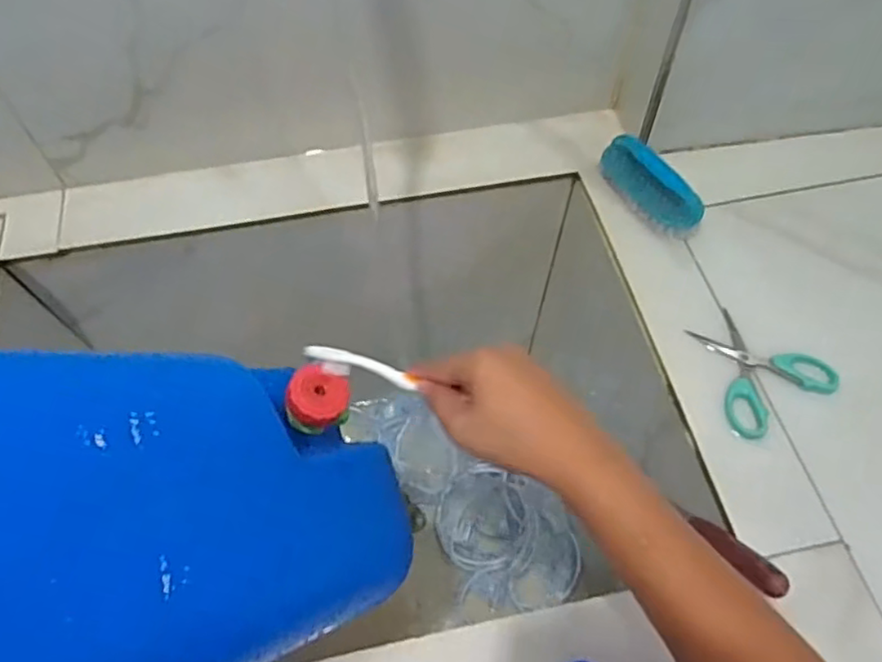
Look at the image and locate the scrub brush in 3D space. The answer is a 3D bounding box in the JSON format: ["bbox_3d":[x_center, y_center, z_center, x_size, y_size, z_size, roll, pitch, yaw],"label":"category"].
[{"bbox_3d":[0.205,-0.144,0.640,0.040,0.037,0.121,-27,62,-15],"label":"scrub brush"}]

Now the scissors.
[{"bbox_3d":[0.264,0.028,0.551,0.100,0.008,0.101,-26,62,-14],"label":"scissors"}]

